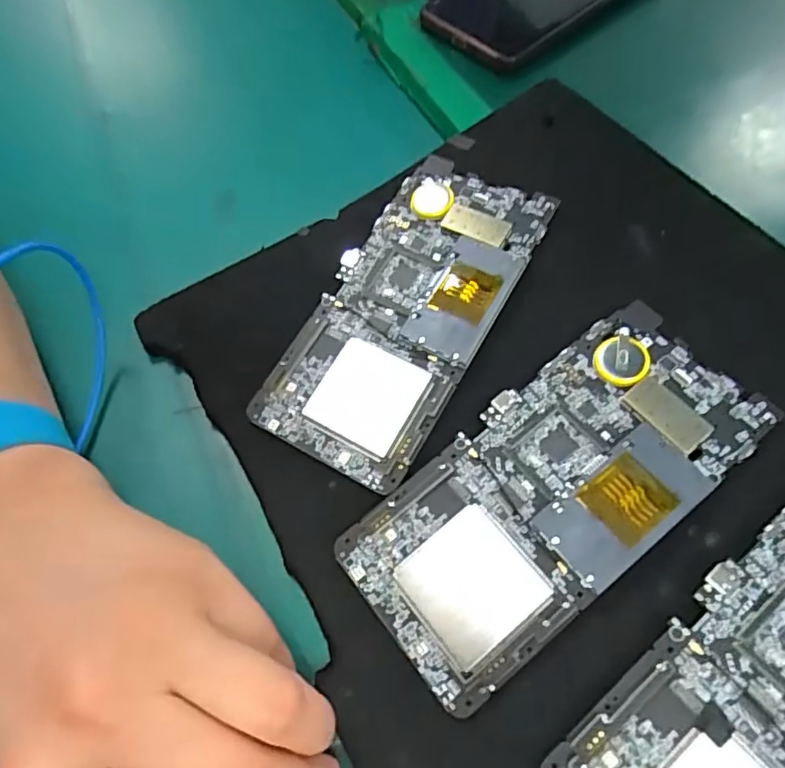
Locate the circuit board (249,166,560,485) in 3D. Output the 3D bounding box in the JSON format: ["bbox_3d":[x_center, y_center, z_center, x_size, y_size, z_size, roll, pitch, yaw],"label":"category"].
[{"bbox_3d":[0.005,-0.033,0.252,0.074,0.005,0.149,26,75,18],"label":"circuit board"}]

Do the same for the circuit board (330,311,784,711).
[{"bbox_3d":[0.057,0.037,0.211,0.151,0.006,0.072,-40,65,-7],"label":"circuit board"}]

